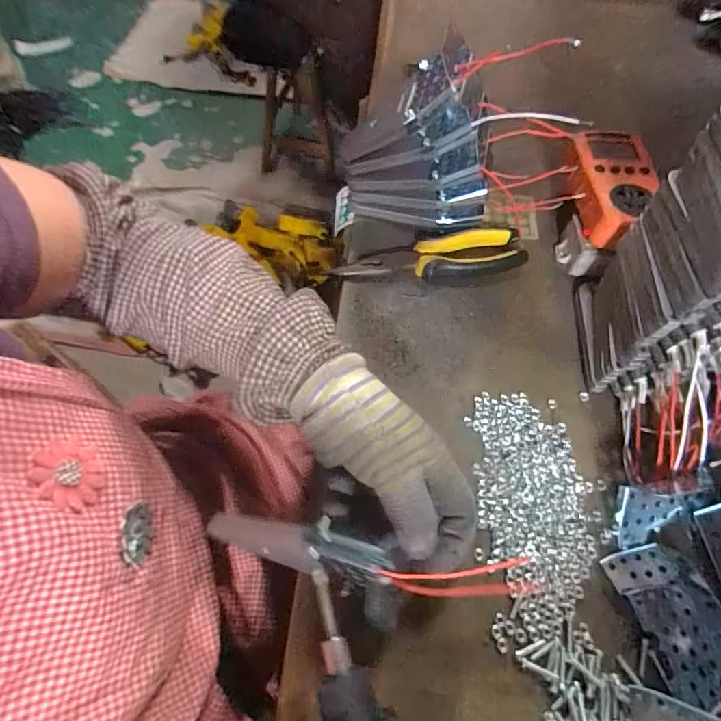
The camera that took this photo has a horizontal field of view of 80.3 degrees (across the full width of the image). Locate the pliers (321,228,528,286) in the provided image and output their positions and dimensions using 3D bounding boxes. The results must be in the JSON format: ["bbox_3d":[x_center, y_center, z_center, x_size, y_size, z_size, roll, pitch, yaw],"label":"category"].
[{"bbox_3d":[0.064,-0.095,0.400,0.179,0.022,0.048,-4,62,-4],"label":"pliers"}]

